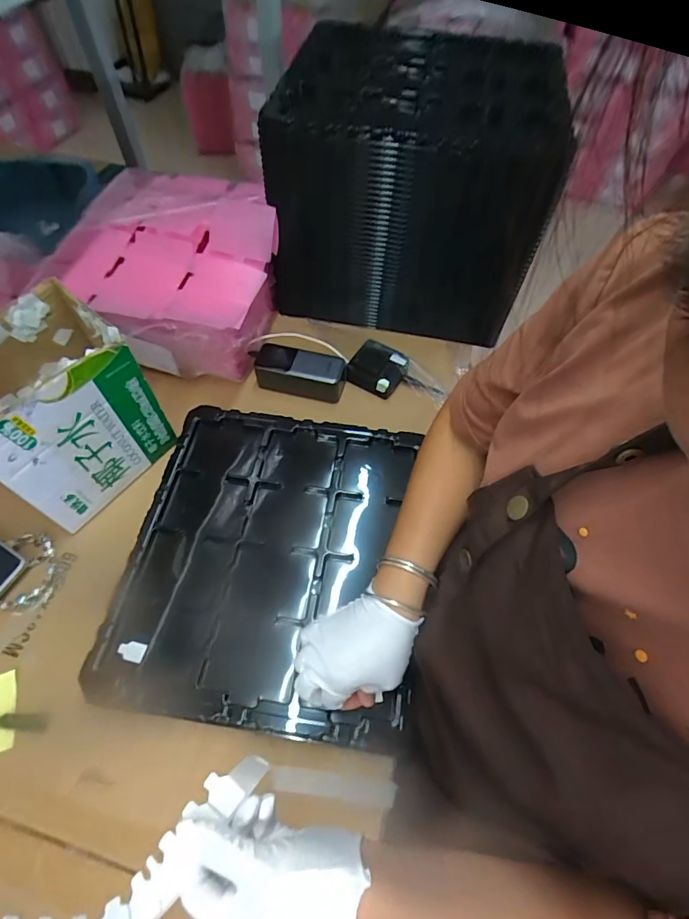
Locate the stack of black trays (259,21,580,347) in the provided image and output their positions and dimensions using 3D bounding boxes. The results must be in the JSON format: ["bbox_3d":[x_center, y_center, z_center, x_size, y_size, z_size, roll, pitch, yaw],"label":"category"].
[{"bbox_3d":[0.103,-0.455,0.753,0.373,0.320,0.381,8,59,3],"label":"stack of black trays"}]

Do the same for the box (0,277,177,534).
[{"bbox_3d":[-0.347,-0.064,0.542,0.162,0.190,0.181,40,65,20],"label":"box"}]

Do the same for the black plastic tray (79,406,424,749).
[{"bbox_3d":[-0.087,0.106,0.547,0.319,0.026,0.373,7,59,2],"label":"black plastic tray"}]

